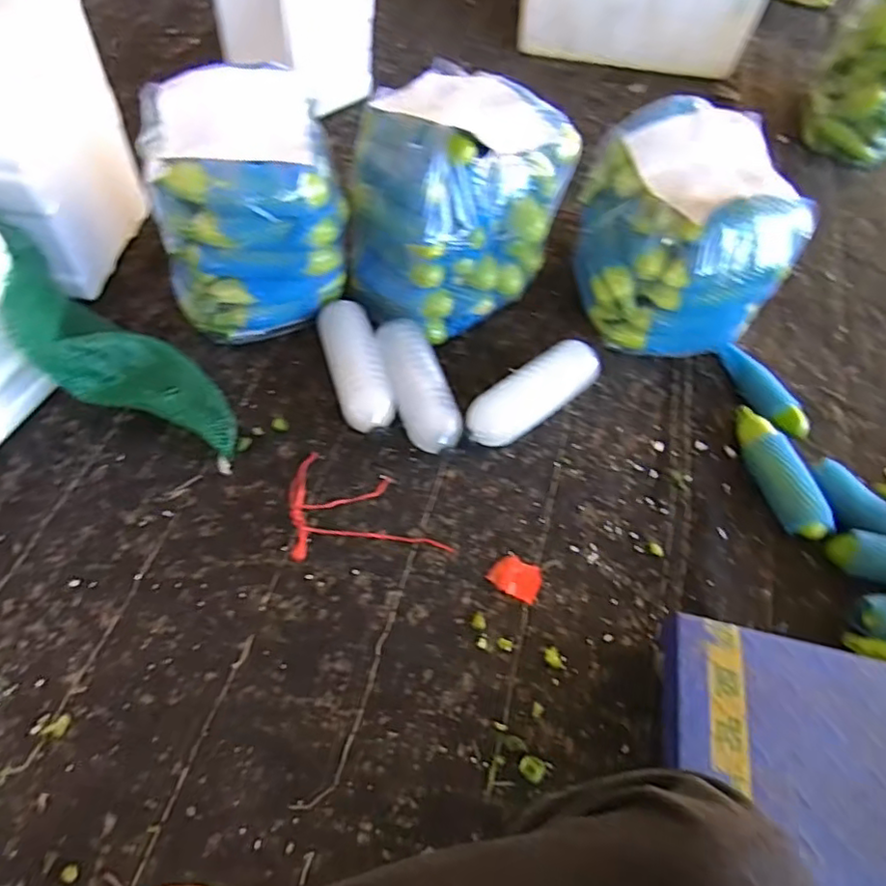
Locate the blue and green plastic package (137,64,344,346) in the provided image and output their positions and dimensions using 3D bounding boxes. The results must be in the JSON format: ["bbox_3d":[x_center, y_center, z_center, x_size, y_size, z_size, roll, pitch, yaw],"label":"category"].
[{"bbox_3d":[-0.310,-0.358,0.994,0.281,0.313,0.233,-17,60,-15],"label":"blue and green plastic package"}]

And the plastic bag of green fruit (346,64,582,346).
[{"bbox_3d":[0.027,-0.405,1.056,0.326,0.328,0.264,-32,65,-22],"label":"plastic bag of green fruit"}]

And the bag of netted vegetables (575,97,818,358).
[{"bbox_3d":[0.404,-0.345,1.070,0.266,0.332,0.319,-16,59,-14],"label":"bag of netted vegetables"}]

